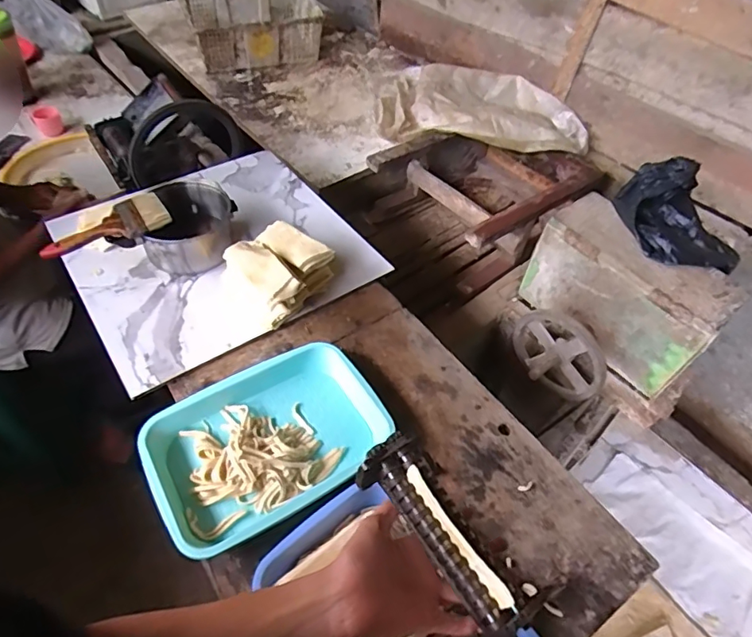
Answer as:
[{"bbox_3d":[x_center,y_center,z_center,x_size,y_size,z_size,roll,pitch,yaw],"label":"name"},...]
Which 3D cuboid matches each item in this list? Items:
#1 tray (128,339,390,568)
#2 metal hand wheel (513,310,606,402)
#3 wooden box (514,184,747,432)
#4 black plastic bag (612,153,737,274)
[{"bbox_3d":[-0.142,0.168,0.721,0.329,0.052,0.221,-25,59,-24],"label":"tray"},{"bbox_3d":[0.336,0.090,1.029,0.088,0.199,0.195,-31,86,-25],"label":"metal hand wheel"},{"bbox_3d":[0.482,-0.028,1.016,0.133,0.248,0.379,-26,59,-24],"label":"wooden box"},{"bbox_3d":[0.558,-0.194,0.946,0.186,0.094,0.209,2,52,-4],"label":"black plastic bag"}]

